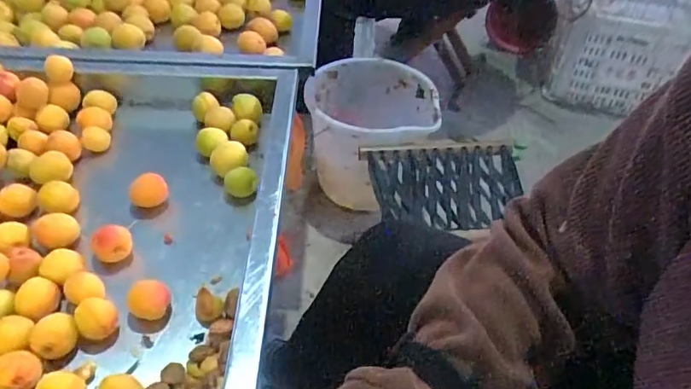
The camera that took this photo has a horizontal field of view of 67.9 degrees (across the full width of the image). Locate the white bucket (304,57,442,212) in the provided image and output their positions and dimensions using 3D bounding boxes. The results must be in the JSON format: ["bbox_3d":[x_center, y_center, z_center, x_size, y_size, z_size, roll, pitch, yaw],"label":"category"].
[{"bbox_3d":[0.054,-0.118,1.129,0.254,0.258,0.254,1,45,-1],"label":"white bucket"}]

